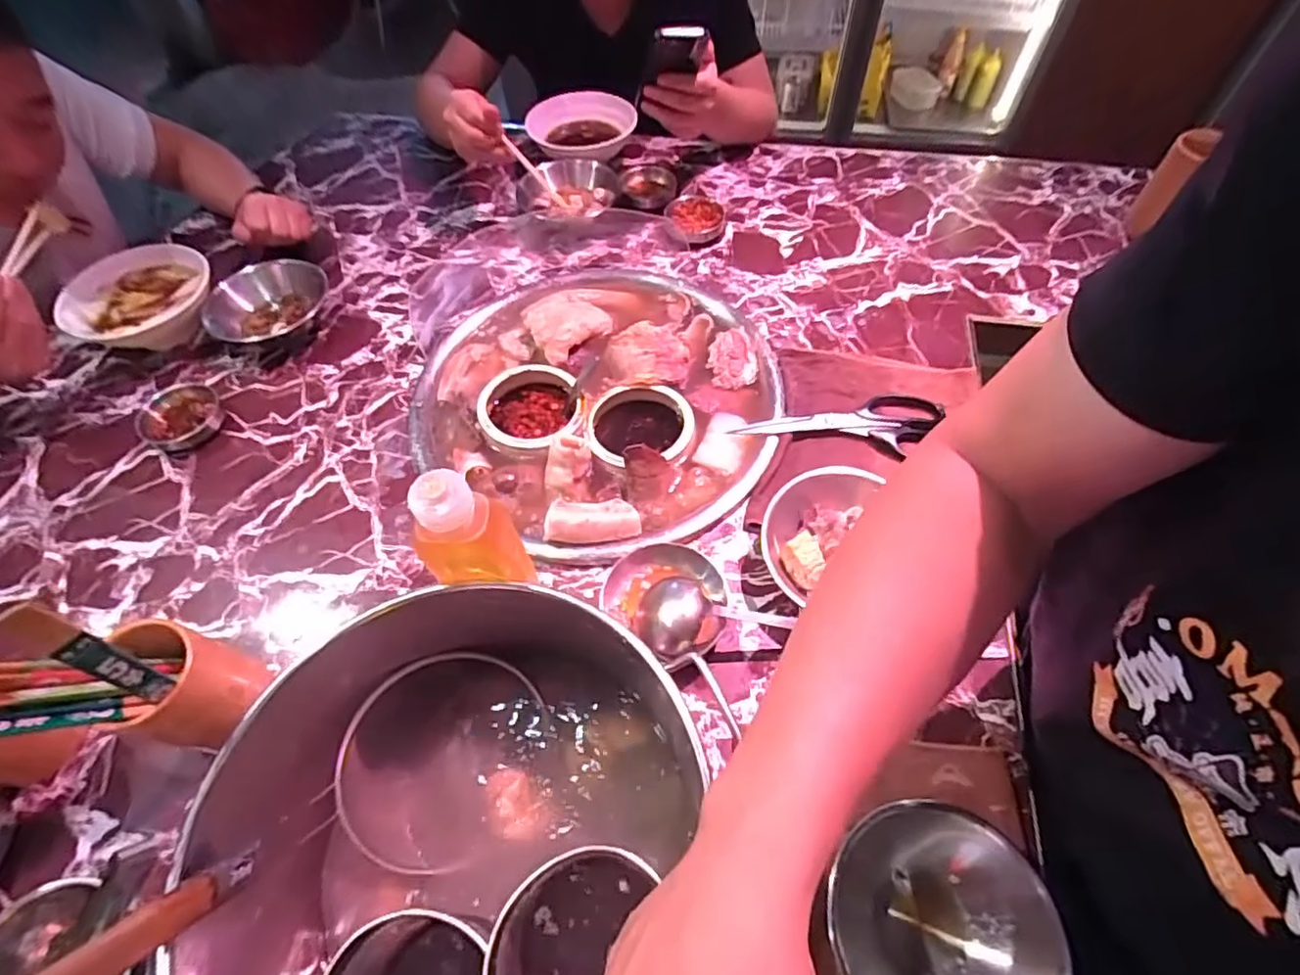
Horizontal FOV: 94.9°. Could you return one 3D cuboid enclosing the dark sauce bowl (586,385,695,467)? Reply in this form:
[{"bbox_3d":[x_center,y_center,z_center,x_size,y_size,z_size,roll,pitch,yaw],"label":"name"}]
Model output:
[{"bbox_3d":[-0.010,-0.065,0.707,0.119,0.045,0.107,-4,58,-1],"label":"dark sauce bowl"}]

